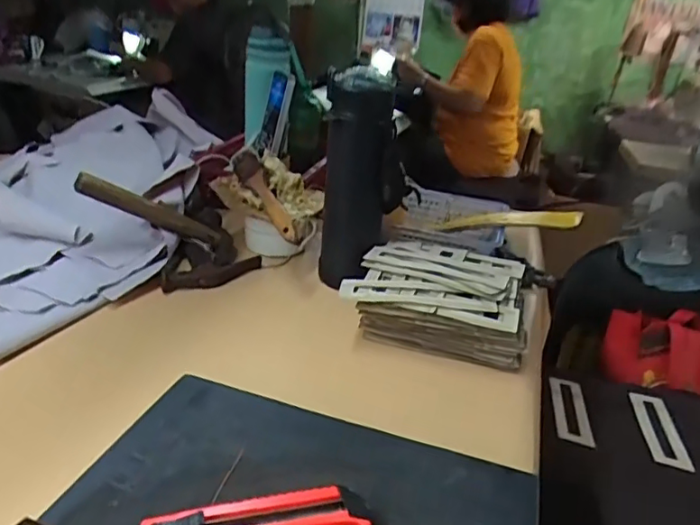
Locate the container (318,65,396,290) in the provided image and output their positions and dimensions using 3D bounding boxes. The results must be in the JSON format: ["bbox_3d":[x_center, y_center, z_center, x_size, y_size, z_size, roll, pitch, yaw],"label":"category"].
[{"bbox_3d":[0.003,-0.081,0.625,0.074,0.242,0.069,5,26,-1],"label":"container"}]

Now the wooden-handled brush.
[{"bbox_3d":[-0.109,-0.087,0.688,0.032,0.035,0.176,-10,45,-28],"label":"wooden-handled brush"}]

